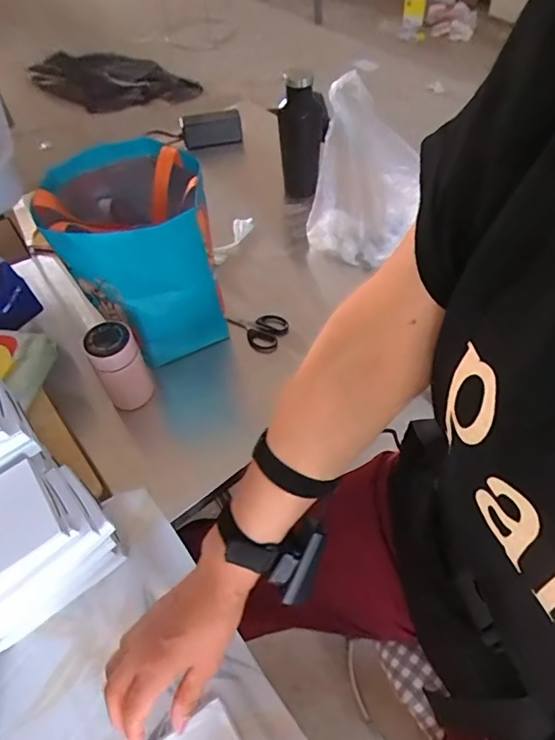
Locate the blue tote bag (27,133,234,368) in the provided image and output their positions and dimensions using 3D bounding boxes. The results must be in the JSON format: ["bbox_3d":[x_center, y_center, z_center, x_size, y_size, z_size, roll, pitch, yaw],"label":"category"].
[{"bbox_3d":[-0.204,-0.182,0.752,0.197,0.249,0.261,-14,54,-7],"label":"blue tote bag"}]

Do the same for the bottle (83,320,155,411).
[{"bbox_3d":[-0.211,-0.002,0.693,0.063,0.124,0.058,-21,55,-12],"label":"bottle"}]

